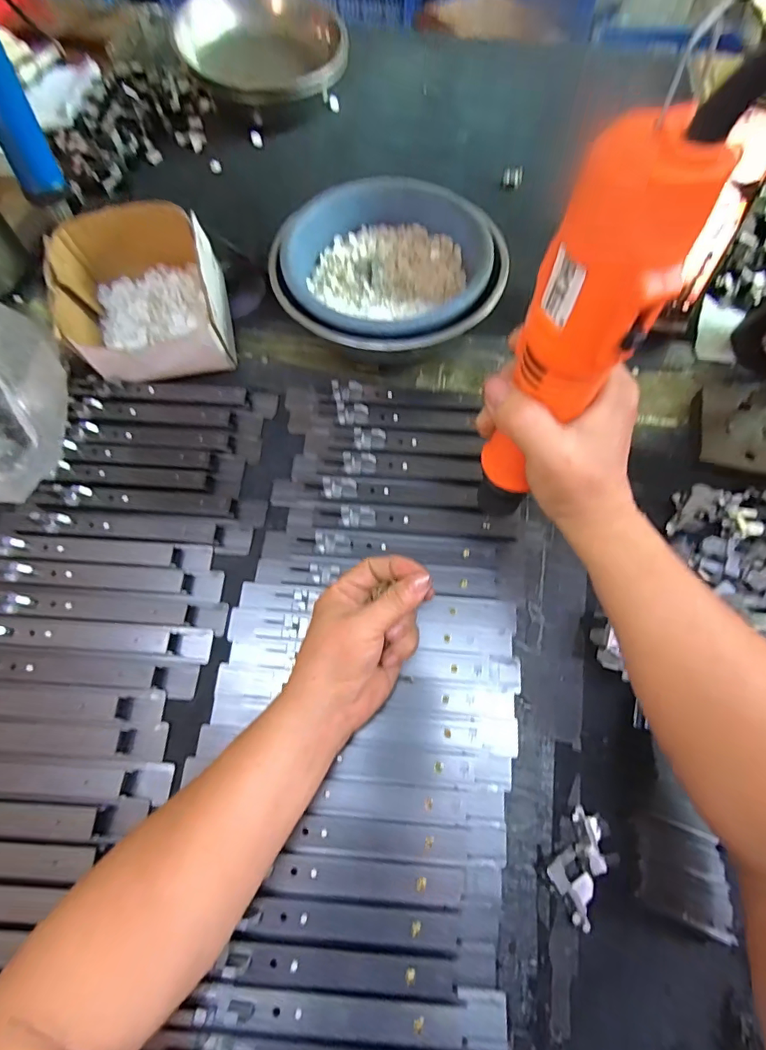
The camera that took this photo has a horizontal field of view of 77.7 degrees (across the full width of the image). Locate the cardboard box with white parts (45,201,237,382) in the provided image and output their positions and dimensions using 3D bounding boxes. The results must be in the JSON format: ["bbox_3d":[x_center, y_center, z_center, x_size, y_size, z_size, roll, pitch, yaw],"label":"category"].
[{"bbox_3d":[-0.224,-0.211,0.449,0.138,0.079,0.154,-12,65,-5],"label":"cardboard box with white parts"}]

